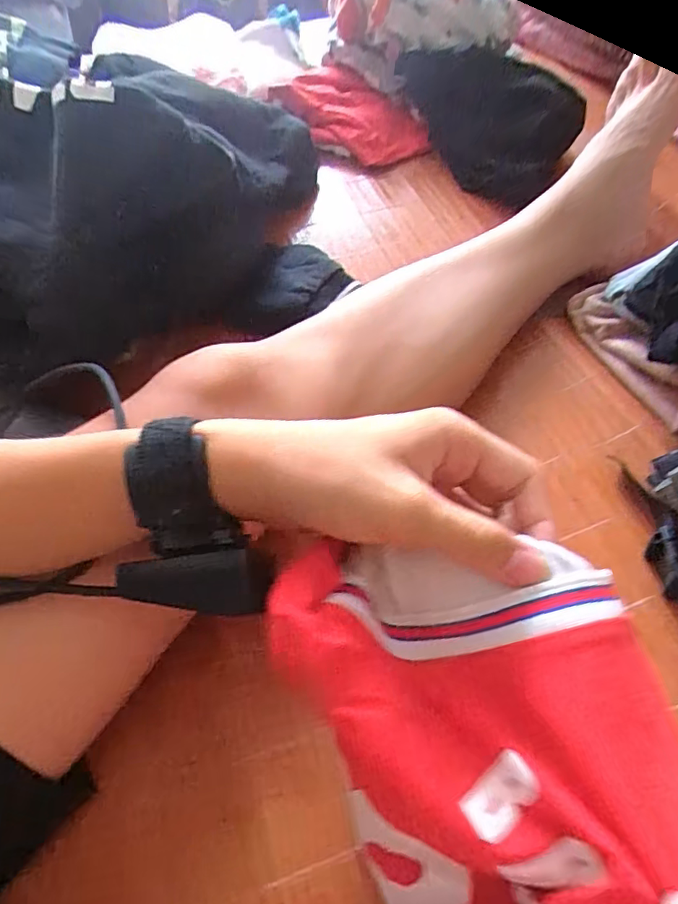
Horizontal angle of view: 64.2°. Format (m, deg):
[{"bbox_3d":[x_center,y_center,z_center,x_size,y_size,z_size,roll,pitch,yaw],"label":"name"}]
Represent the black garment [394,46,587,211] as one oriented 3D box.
[{"bbox_3d":[0.183,-0.401,0.649,0.135,0.106,0.222,-23,57,-14],"label":"black garment"}]

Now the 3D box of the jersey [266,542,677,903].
[{"bbox_3d":[0.048,0.171,0.213,0.147,0.119,0.232,1,55,3],"label":"jersey"}]

